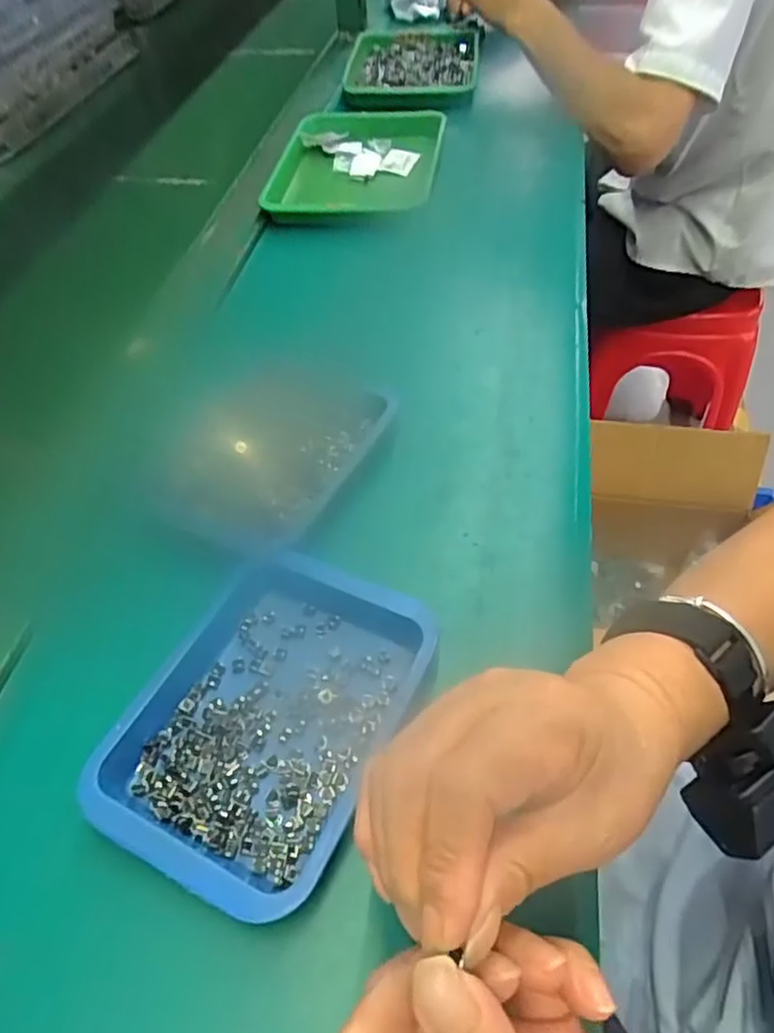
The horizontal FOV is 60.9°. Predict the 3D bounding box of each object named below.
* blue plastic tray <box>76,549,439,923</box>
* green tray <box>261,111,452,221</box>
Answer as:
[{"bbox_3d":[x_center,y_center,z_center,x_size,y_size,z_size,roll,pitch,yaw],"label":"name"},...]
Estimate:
[{"bbox_3d":[-0.058,0.093,0.320,0.121,0.026,0.157,19,54,19],"label":"blue plastic tray"},{"bbox_3d":[-0.034,-0.371,0.689,0.171,0.026,0.233,5,52,7],"label":"green tray"}]

